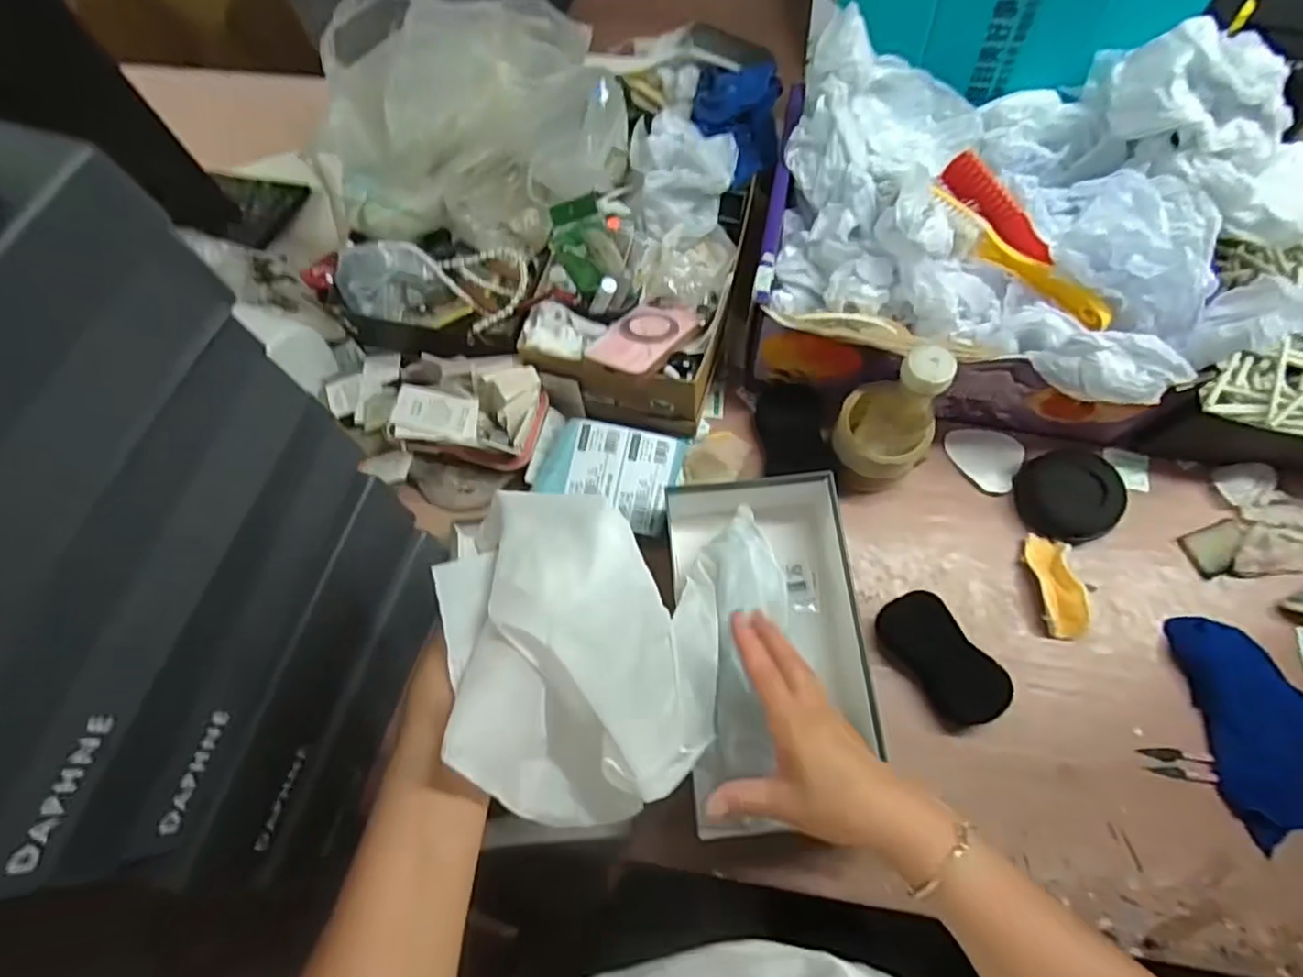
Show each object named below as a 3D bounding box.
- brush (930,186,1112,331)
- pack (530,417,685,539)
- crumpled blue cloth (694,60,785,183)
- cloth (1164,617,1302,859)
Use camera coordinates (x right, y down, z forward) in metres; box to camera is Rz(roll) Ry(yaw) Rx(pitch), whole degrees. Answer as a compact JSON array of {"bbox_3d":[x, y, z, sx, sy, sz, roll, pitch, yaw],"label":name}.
[{"bbox_3d":[0.333,-0.209,0.594,0.188,0.031,0.032,39,76,16],"label":"brush"},{"bbox_3d":[-0.044,-0.022,0.669,0.139,0.039,0.118,15,70,8],"label":"pack"},{"bbox_3d":[0.091,-0.403,0.713,0.096,0.046,0.131,8,69,6],"label":"crumpled blue cloth"},{"bbox_3d":[0.546,0.208,0.575,0.110,0.022,0.182,-4,69,1],"label":"cloth"}]

